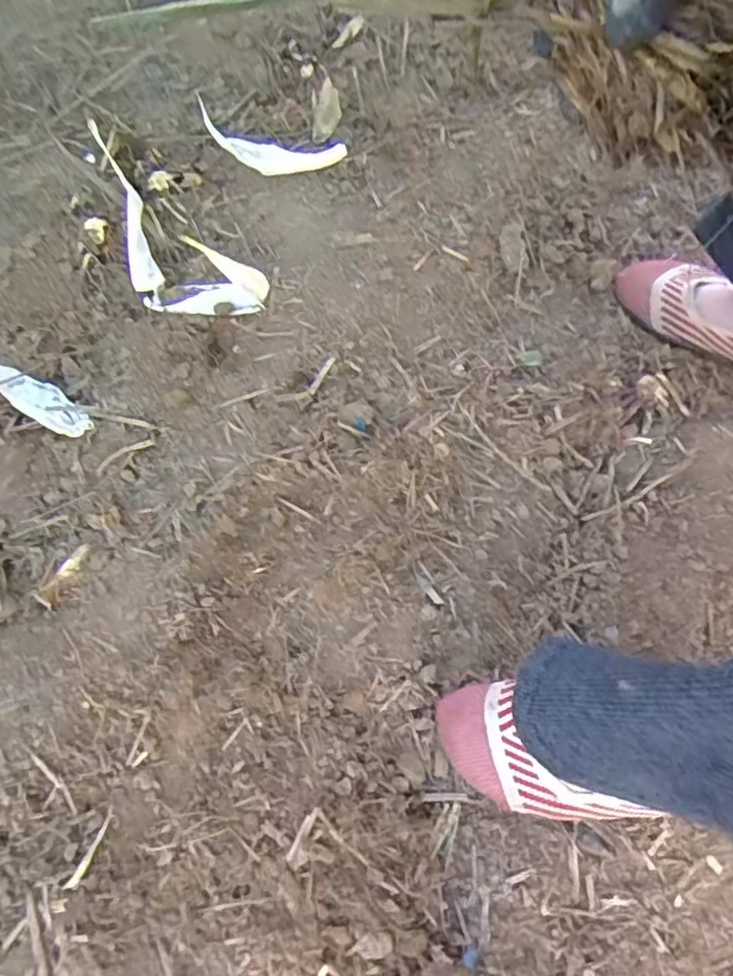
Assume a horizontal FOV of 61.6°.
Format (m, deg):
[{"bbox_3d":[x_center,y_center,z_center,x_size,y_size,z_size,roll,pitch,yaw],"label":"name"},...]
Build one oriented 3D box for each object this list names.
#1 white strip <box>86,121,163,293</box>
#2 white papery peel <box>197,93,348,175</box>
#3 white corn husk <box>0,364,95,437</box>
[{"bbox_3d":[-0.262,-0.308,0.673,0.031,0.023,0.212,-18,84,-8],"label":"white strip"},{"bbox_3d":[-0.116,-0.396,0.704,0.175,0.022,0.063,22,70,7],"label":"white papery peel"},{"bbox_3d":[-0.334,-0.095,0.612,0.164,0.028,0.039,36,73,10],"label":"white corn husk"}]

